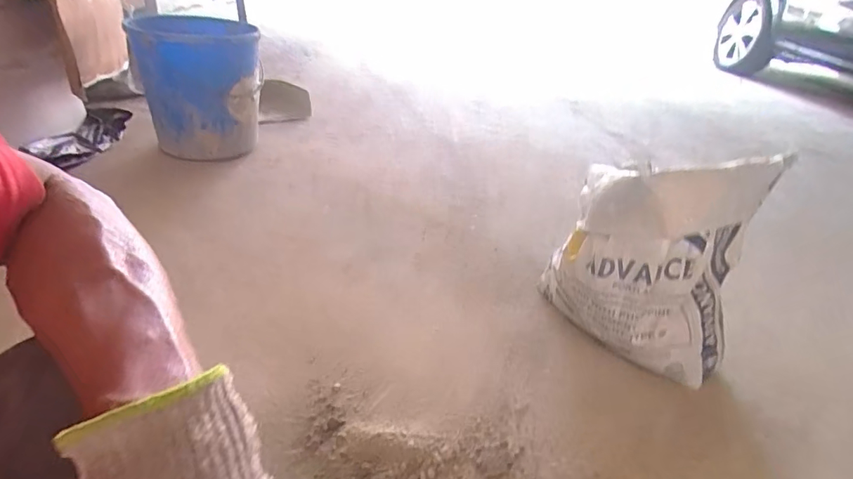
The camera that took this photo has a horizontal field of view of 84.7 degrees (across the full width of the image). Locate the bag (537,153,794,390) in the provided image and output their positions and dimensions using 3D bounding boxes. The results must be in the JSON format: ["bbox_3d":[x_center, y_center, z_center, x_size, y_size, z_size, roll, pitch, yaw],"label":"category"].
[{"bbox_3d":[0.390,0.017,0.821,0.311,0.358,0.226,19,35,13],"label":"bag"}]

